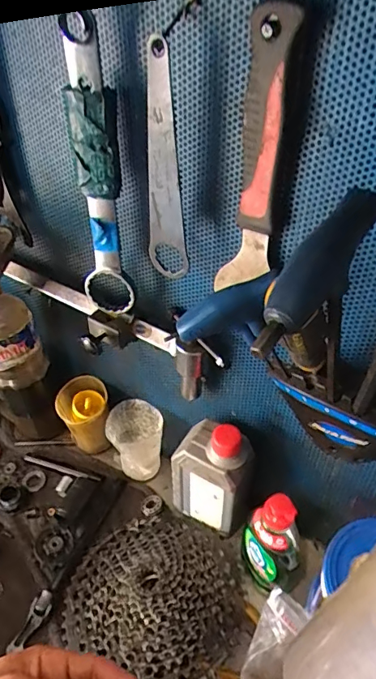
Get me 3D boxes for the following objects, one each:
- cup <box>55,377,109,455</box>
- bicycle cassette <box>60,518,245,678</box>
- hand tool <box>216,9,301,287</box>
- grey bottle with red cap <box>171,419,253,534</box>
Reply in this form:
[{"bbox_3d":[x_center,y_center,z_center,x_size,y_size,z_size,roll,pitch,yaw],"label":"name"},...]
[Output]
[{"bbox_3d":[-0.139,0.106,0.661,0.063,0.095,0.062,-9,43,-9],"label":"cup"},{"bbox_3d":[-0.036,0.271,0.525,0.190,0.047,0.185,22,47,23],"label":"bicycle cassette"},{"bbox_3d":[0.046,-0.119,0.352,0.043,0.204,0.017,20,46,22],"label":"hand tool"},{"bbox_3d":[0.024,0.151,0.550,0.083,0.158,0.048,21,47,22],"label":"grey bottle with red cap"}]

